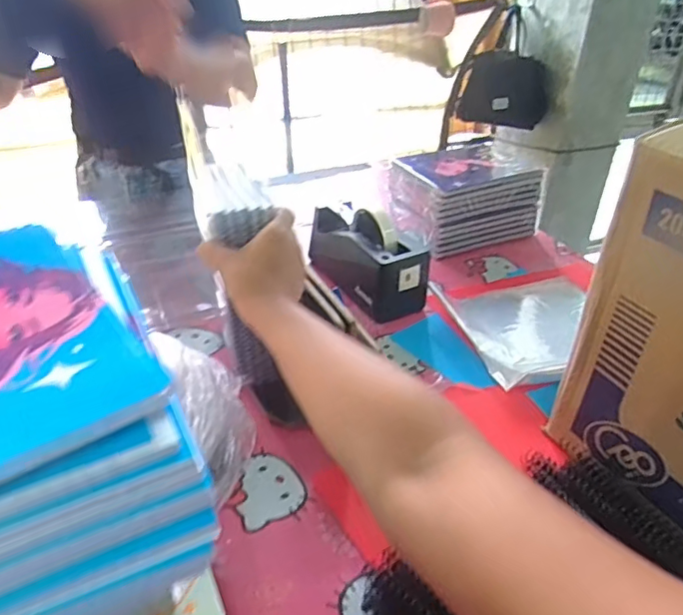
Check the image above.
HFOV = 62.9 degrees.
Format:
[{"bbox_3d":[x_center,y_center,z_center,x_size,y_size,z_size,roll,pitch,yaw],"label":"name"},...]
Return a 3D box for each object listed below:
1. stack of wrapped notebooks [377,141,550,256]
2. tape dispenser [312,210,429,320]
[{"bbox_3d":[0.201,-0.179,0.919,0.204,0.131,0.164,-14,38,-20],"label":"stack of wrapped notebooks"},{"bbox_3d":[0.031,-0.074,0.771,0.089,0.108,0.198,-16,39,-23],"label":"tape dispenser"}]

